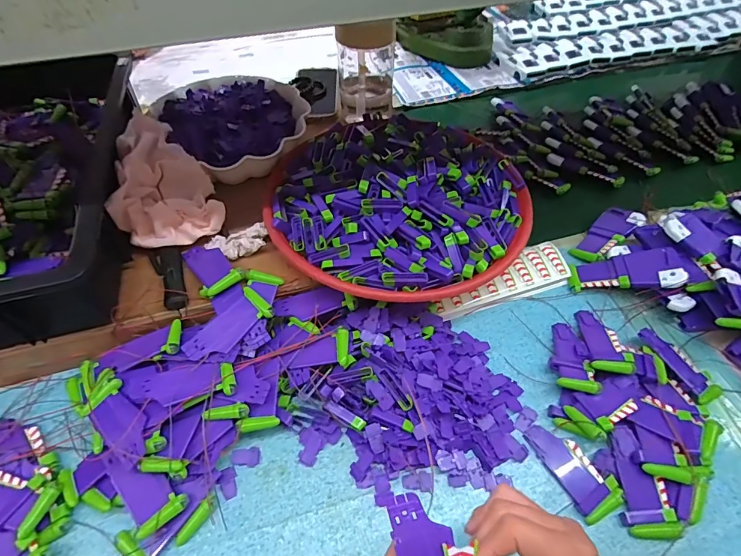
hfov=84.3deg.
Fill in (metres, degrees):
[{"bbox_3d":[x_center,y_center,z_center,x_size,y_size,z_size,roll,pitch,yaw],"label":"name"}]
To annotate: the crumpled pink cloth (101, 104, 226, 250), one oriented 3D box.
[{"bbox_3d":[-0.251,-0.117,0.484,0.106,0.063,0.160,-24,56,-17],"label":"crumpled pink cloth"}]

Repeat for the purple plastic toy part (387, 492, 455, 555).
[{"bbox_3d":[0.037,0.178,0.261,0.036,0.004,0.077,-18,81,4],"label":"purple plastic toy part"}]

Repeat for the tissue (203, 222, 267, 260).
[{"bbox_3d":[-0.155,-0.041,0.471,0.071,0.024,0.036,-7,53,-5],"label":"tissue"}]

